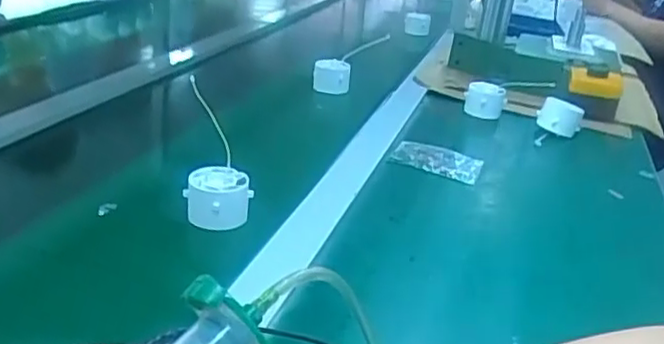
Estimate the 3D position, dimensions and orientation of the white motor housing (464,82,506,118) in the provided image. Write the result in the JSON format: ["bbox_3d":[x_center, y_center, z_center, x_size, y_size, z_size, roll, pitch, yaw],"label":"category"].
[{"bbox_3d":[0.208,-0.097,0.912,0.055,0.041,0.046,9,23,5],"label":"white motor housing"}]

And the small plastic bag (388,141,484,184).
[{"bbox_3d":[0.117,-0.014,0.742,0.094,0.007,0.076,14,24,17],"label":"small plastic bag"}]

